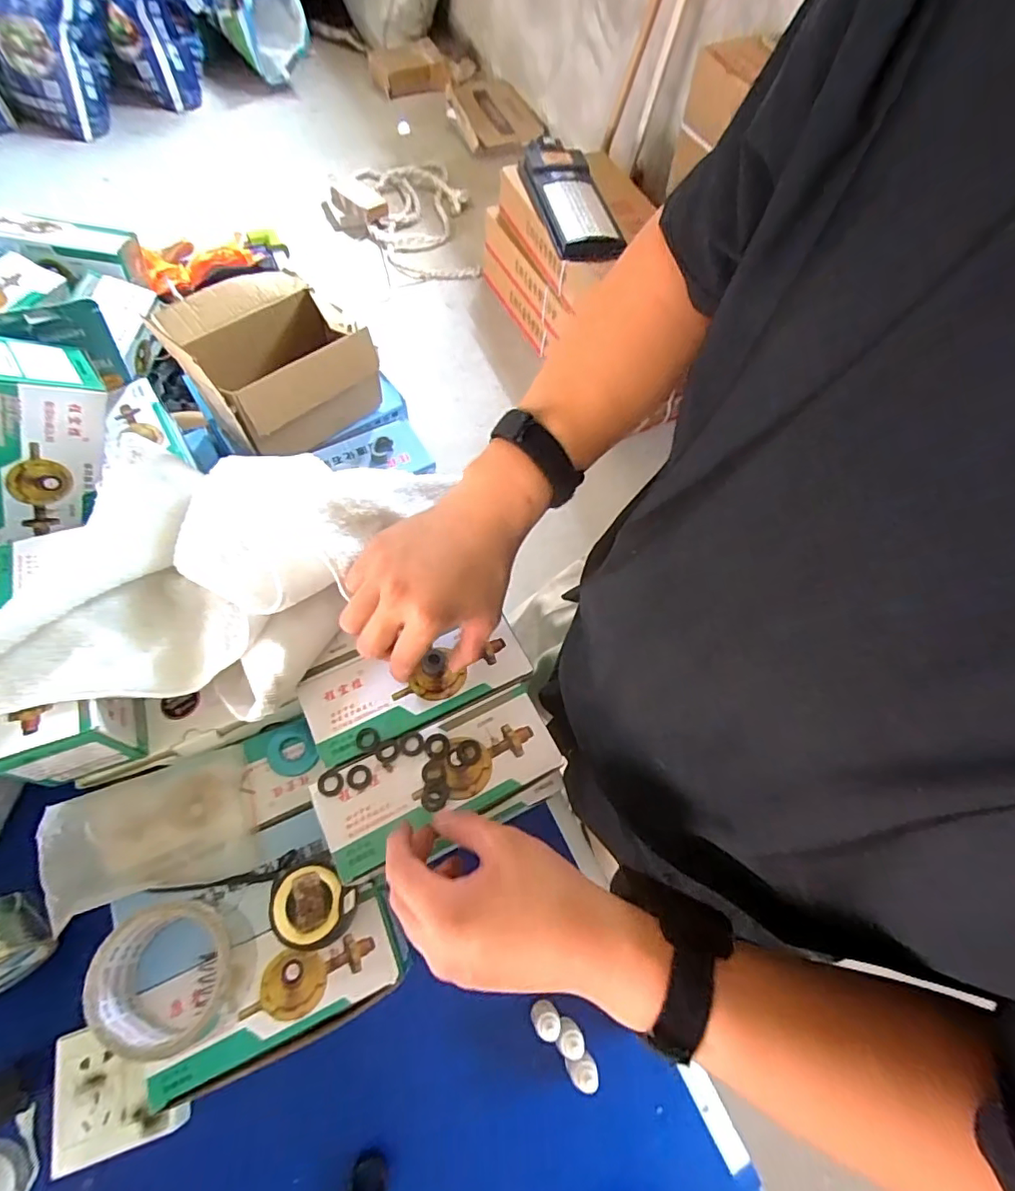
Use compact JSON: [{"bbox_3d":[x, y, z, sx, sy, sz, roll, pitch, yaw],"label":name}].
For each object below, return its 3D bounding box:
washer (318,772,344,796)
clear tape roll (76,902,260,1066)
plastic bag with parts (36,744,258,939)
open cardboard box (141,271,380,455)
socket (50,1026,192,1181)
[{"bbox_3d":[-0.129,0.137,0.395,0.017,0.004,0.017,1,62,-3],"label":"washer"},{"bbox_3d":[-0.234,0.266,0.382,0.091,0.051,0.084,1,62,-3],"label":"clear tape roll"},{"bbox_3d":[-0.279,0.189,0.428,0.137,0.020,0.095,-11,78,-31],"label":"plastic bag with parts"},{"bbox_3d":[-0.207,-0.207,0.507,0.160,0.112,0.156,-38,71,-20],"label":"open cardboard box"},{"bbox_3d":[-0.297,0.376,0.422,0.090,0.027,0.084,-15,64,-11],"label":"socket"}]

